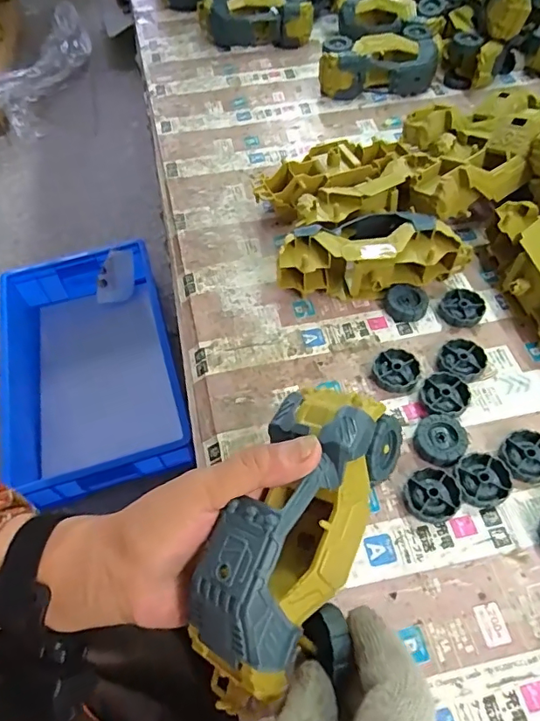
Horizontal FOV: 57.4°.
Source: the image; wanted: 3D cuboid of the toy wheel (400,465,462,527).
[{"bbox_3d":[0.118,0.098,0.359,0.040,0.013,0.037,-1,56,2],"label":"toy wheel"}]

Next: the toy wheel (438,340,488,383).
[{"bbox_3d":[0.166,0.000,0.426,0.039,0.014,0.040,-1,56,2],"label":"toy wheel"}]

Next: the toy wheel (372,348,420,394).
[{"bbox_3d":[0.108,0.009,0.423,0.037,0.012,0.040,-1,56,2],"label":"toy wheel"}]

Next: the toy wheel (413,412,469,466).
[{"bbox_3d":[0.133,0.062,0.382,0.037,0.015,0.041,35,64,23],"label":"toy wheel"}]

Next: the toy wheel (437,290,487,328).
[{"bbox_3d":[0.179,-0.049,0.460,0.039,0.012,0.039,-1,56,2],"label":"toy wheel"}]

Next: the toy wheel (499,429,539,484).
[{"bbox_3d":[0.195,0.073,0.375,0.041,0.013,0.037,-21,58,-11],"label":"toy wheel"}]

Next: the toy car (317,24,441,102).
[{"bbox_3d":[0.150,-0.411,0.684,0.158,0.060,0.095,1,56,4],"label":"toy car"}]

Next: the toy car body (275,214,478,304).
[{"bbox_3d":[0.095,-0.100,0.471,0.174,0.057,0.073,-11,56,-4],"label":"toy car body"}]

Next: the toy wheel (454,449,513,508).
[{"bbox_3d":[0.157,0.088,0.366,0.039,0.011,0.039,-1,56,2],"label":"toy wheel"}]

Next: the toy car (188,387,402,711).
[{"bbox_3d":[0.015,0.092,0.262,0.077,0.066,0.164,15,58,12],"label":"toy car"}]

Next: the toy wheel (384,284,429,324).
[{"bbox_3d":[0.129,-0.054,0.467,0.037,0.014,0.037,-1,56,2],"label":"toy wheel"}]

